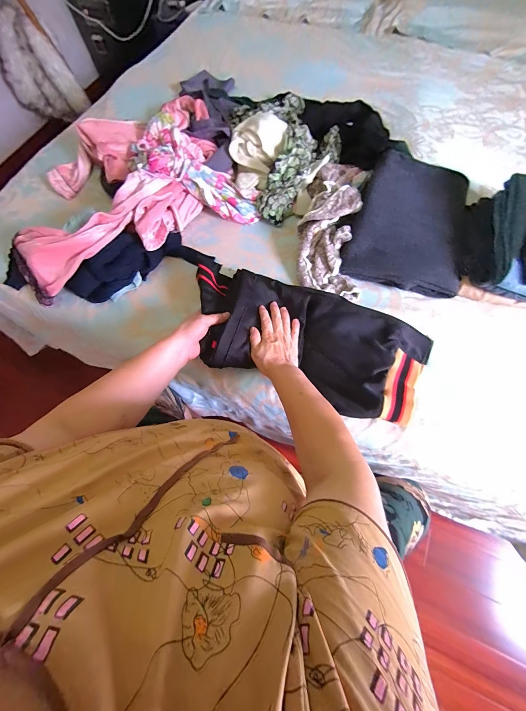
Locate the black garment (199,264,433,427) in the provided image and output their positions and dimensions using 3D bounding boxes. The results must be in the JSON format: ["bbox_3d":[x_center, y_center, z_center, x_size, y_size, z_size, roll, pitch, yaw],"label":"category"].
[{"bbox_3d":[0.081,-0.036,0.545,0.495,0.074,0.231,23,72,7],"label":"black garment"}]

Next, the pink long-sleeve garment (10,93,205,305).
[{"bbox_3d":[-0.371,-0.442,0.688,0.593,0.105,0.454,-26,72,-8],"label":"pink long-sleeve garment"}]

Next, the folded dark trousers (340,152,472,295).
[{"bbox_3d":[0.334,-0.312,0.620,0.259,0.085,0.320,14,71,6],"label":"folded dark trousers"}]

